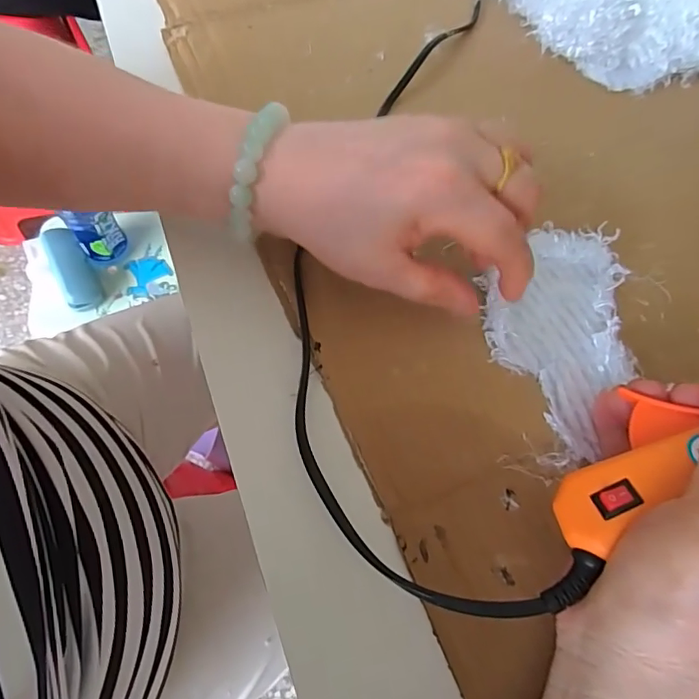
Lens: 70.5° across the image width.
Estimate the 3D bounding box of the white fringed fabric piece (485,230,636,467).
[{"bbox_3d":[0.107,-0.009,0.255,0.071,0.012,0.124,7,70,-6],"label":"white fringed fabric piece"}]

